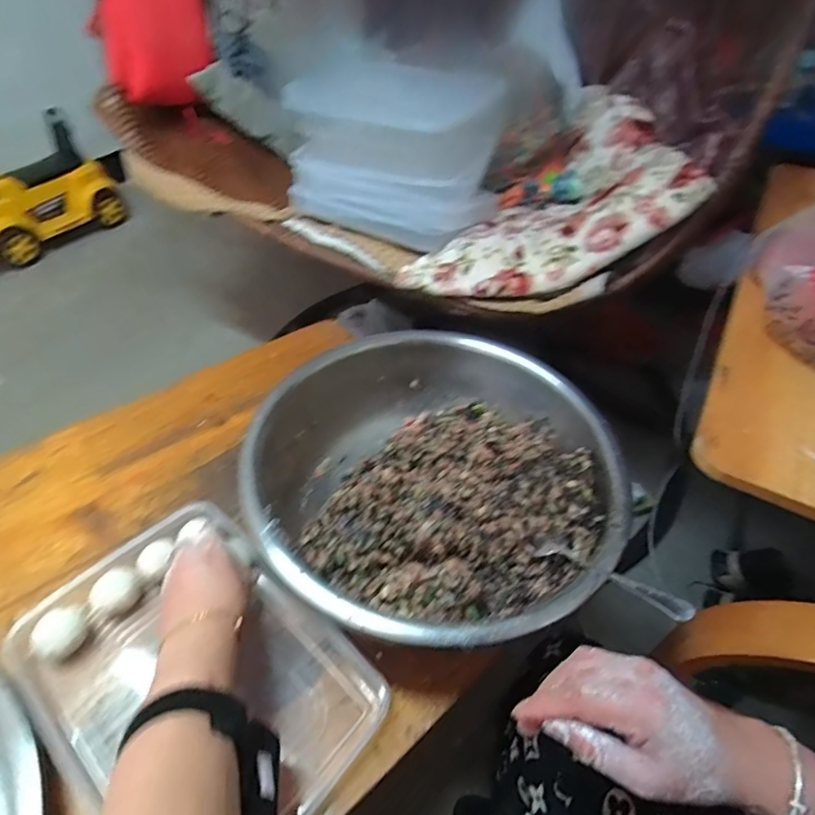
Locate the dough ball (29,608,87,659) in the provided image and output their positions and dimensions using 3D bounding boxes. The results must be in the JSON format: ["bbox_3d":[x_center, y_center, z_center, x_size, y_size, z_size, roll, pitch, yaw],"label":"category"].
[{"bbox_3d":[-0.325,0.215,0.492,0.034,0.037,0.042,30,52,24],"label":"dough ball"}]

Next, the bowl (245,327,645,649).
[{"bbox_3d":[0.035,0.085,0.573,0.373,0.125,0.357,1,46,-1],"label":"bowl"}]

